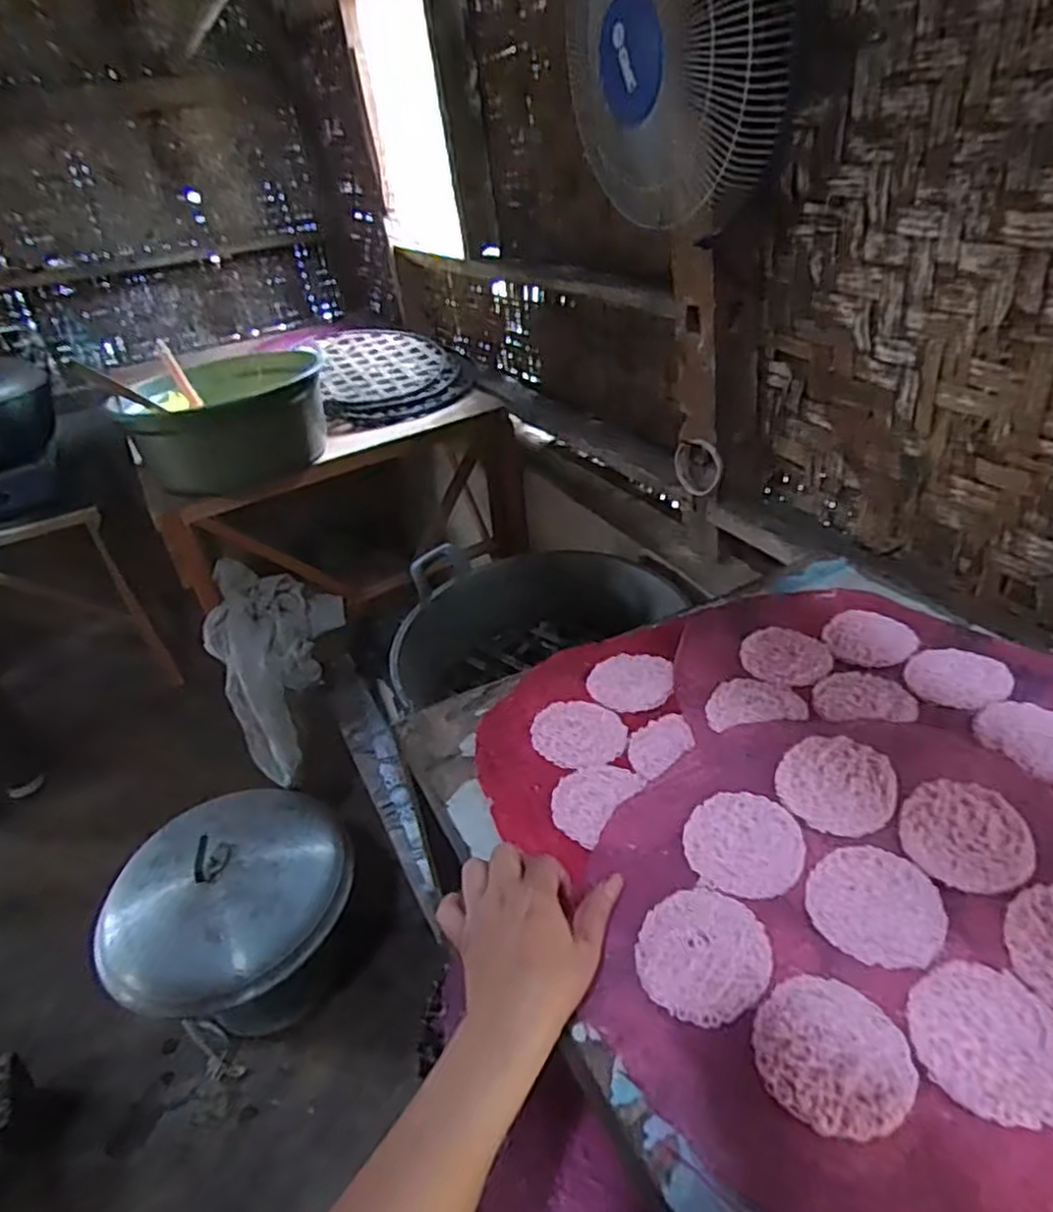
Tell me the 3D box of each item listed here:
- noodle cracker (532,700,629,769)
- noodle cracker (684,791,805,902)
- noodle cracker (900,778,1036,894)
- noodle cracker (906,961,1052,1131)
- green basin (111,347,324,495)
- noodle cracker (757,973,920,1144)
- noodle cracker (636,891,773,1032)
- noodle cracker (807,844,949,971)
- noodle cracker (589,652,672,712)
[{"bbox_3d":[0.044,0.107,0.626,0.082,0.004,0.073,24,45,39],"label":"noodle cracker"},{"bbox_3d":[0.150,0.163,0.506,0.076,0.008,0.078,8,36,22],"label":"noodle cracker"},{"bbox_3d":[0.292,0.150,0.483,0.080,0.013,0.074,-27,38,-27],"label":"noodle cracker"},{"bbox_3d":[0.248,0.231,0.390,0.076,0.005,0.076,-5,33,4],"label":"noodle cracker"},{"bbox_3d":[-0.614,-0.402,1.533,0.382,0.192,0.424,-19,35,-17],"label":"green basin"},{"bbox_3d":[0.165,0.241,0.395,0.077,0.011,0.078,-5,33,4],"label":"noodle cracker"},{"bbox_3d":[0.109,0.212,0.450,0.076,0.008,0.081,-5,33,4],"label":"noodle cracker"},{"bbox_3d":[0.220,0.188,0.461,0.073,0.009,0.077,-5,33,4],"label":"noodle cracker"},{"bbox_3d":[0.096,0.067,0.676,0.076,0.005,0.084,-1,34,10],"label":"noodle cracker"}]

